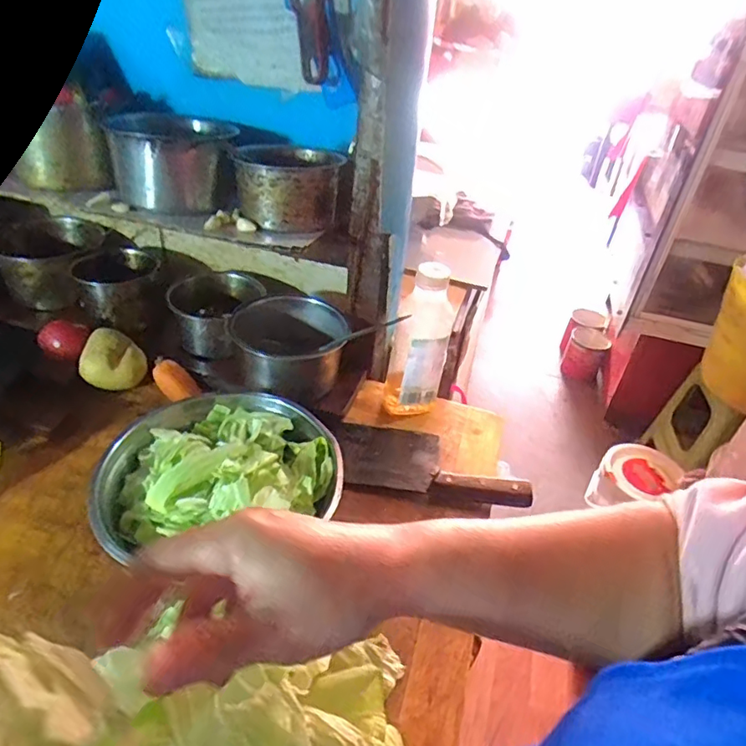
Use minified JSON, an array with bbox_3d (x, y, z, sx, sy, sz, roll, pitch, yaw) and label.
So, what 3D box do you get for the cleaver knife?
[{"bbox_3d":[0.065,0.103,0.678,0.238,0.025,0.105,9,37,2],"label":"cleaver knife"}]

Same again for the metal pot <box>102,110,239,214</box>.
[{"bbox_3d":[-0.243,-0.262,0.673,0.148,0.086,0.123,-13,42,-25],"label":"metal pot"}]

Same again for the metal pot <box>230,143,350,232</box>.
[{"bbox_3d":[-0.100,-0.226,0.660,0.122,0.070,0.128,0,38,-10],"label":"metal pot"}]

